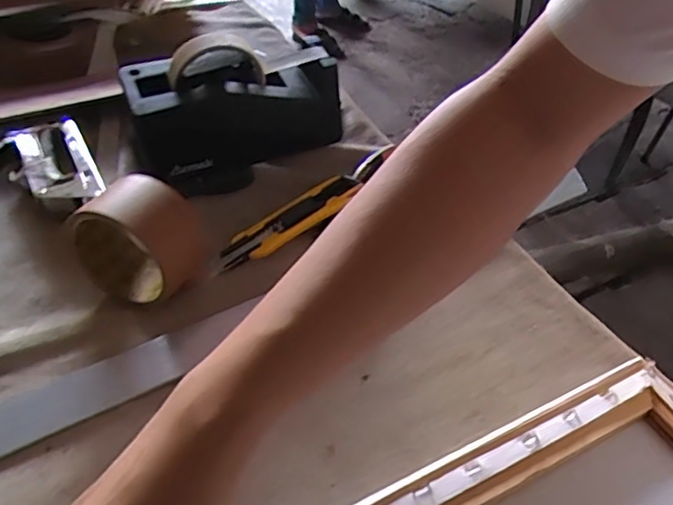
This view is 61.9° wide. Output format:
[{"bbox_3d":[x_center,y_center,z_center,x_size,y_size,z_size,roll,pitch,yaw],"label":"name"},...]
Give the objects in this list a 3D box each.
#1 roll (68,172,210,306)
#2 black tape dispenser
[{"bbox_3d":[-0.145,-0.008,0.421,0.094,0.084,0.054,12,43,5],"label":"roll"},{"bbox_3d":[-0.091,-0.146,0.538,0.202,0.108,0.091,-10,46,-19],"label":"black tape dispenser"}]

